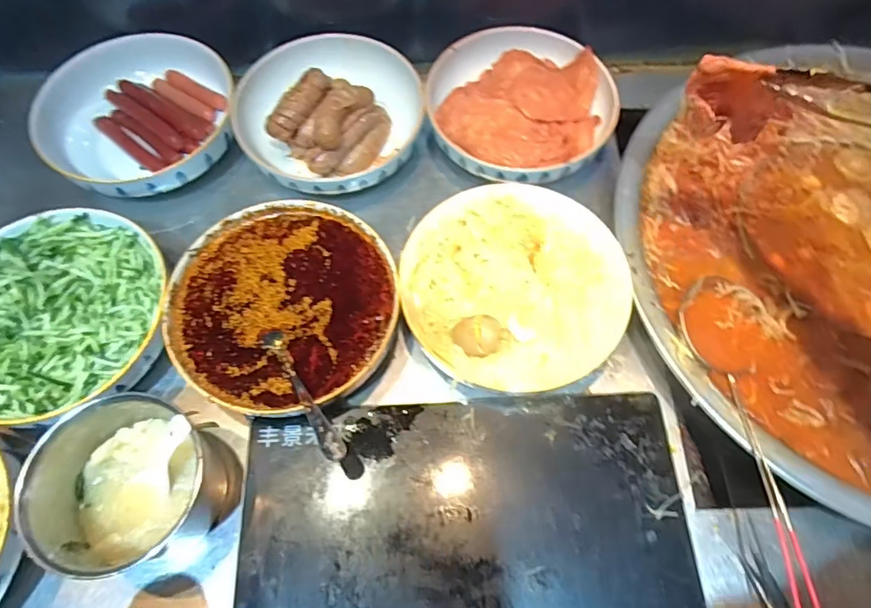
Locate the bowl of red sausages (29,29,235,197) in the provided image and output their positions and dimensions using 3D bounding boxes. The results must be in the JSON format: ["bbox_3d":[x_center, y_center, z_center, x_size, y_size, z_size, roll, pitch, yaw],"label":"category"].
[{"bbox_3d":[-0.353,-0.216,0.672,0.217,0.063,0.207,1,64,-2],"label":"bowl of red sausages"}]

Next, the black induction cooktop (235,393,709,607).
[{"bbox_3d":[0.027,0.230,0.472,0.389,0.022,0.290,-1,64,-3],"label":"black induction cooktop"}]

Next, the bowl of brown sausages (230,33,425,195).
[{"bbox_3d":[-0.122,-0.226,0.660,0.214,0.078,0.211,1,64,-2],"label":"bowl of brown sausages"}]

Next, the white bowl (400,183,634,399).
[{"bbox_3d":[0.079,-0.018,0.566,0.218,0.055,0.221,1,64,-2],"label":"white bowl"}]

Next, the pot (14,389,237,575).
[{"bbox_3d":[-0.263,0.158,0.479,0.136,0.103,0.137,1,64,-2],"label":"pot"}]

